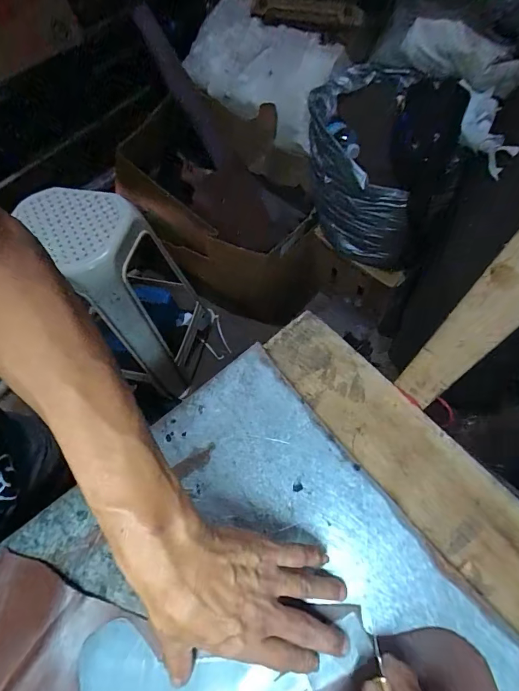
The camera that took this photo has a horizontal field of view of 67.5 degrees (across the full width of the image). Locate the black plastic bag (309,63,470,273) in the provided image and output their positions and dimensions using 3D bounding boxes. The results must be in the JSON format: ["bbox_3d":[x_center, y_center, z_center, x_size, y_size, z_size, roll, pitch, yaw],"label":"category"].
[{"bbox_3d":[0.326,-0.521,1.127,0.367,0.407,0.448,3,63,5],"label":"black plastic bag"}]

